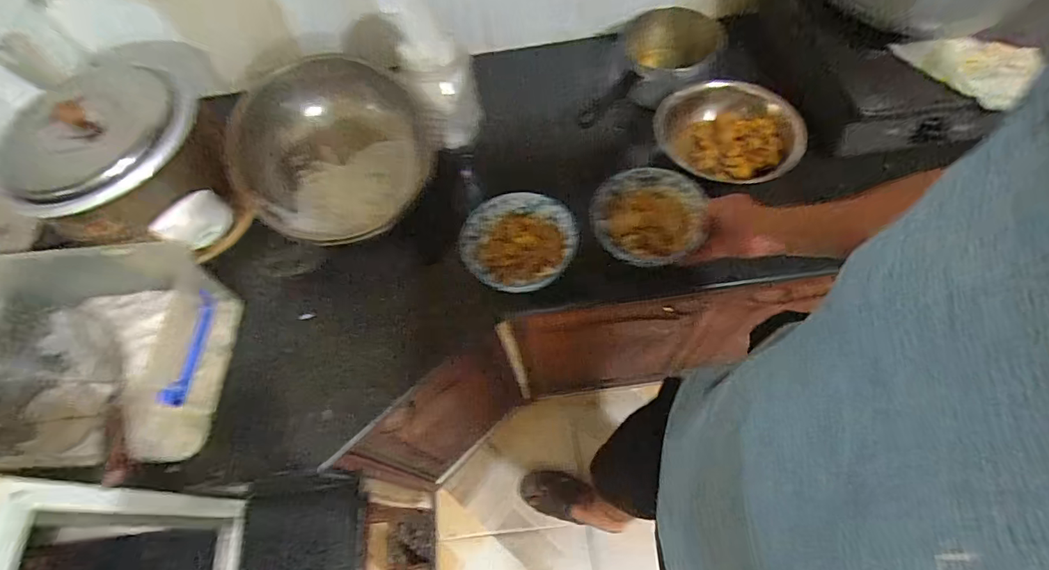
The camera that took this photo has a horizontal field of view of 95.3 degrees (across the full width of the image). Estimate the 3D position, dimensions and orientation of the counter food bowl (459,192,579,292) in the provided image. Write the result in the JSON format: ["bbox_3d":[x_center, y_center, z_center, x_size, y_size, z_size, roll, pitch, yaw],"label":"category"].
[{"bbox_3d":[-0.009,-0.067,0.739,0.172,0.032,0.158,0,61,0],"label":"counter food bowl"}]

